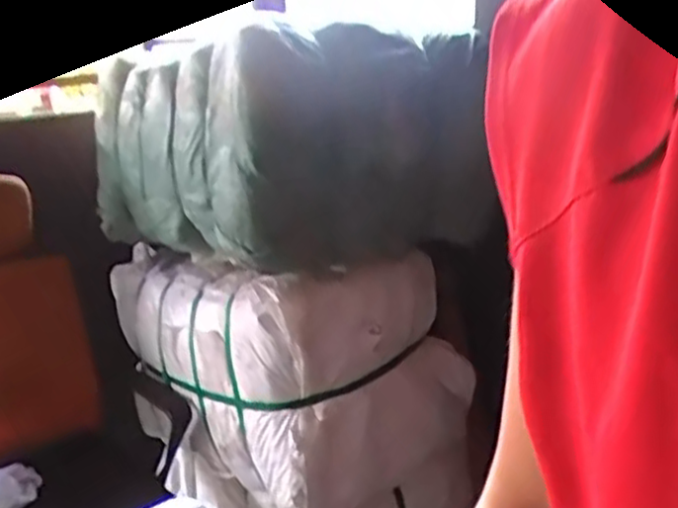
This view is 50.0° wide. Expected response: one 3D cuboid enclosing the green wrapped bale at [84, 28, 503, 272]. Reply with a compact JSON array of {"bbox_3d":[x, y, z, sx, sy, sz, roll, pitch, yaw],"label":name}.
[{"bbox_3d":[-0.136,-0.265,1.605,0.577,0.419,0.718,-14,21,-34],"label":"green wrapped bale"}]

